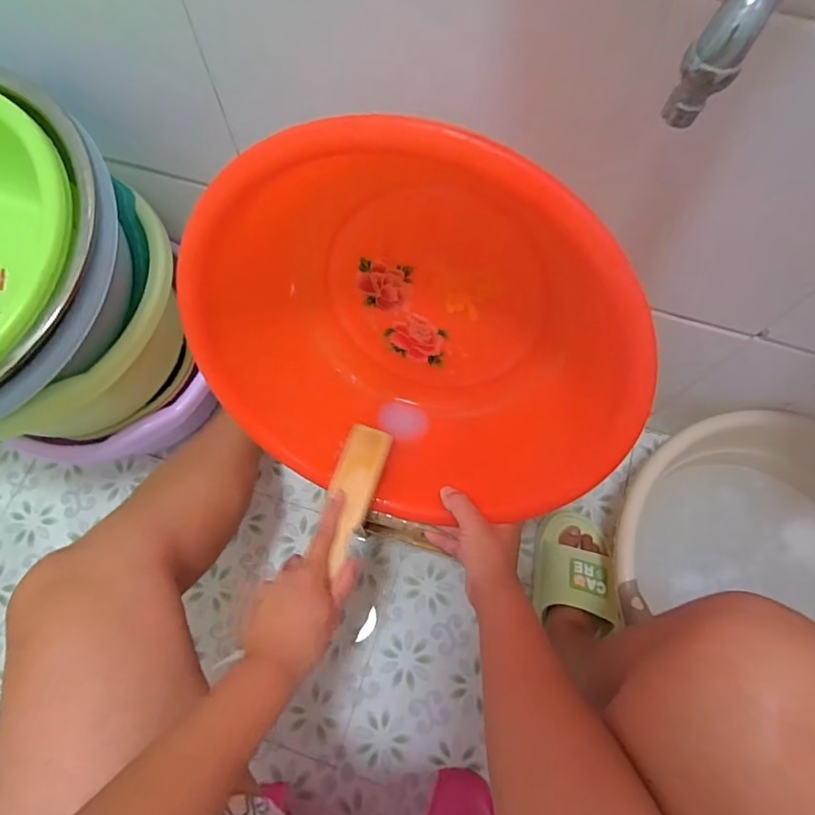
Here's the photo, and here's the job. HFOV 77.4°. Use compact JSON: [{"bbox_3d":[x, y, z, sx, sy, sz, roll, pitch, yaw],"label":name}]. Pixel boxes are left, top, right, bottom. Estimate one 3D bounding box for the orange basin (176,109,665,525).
[{"bbox_3d":[0.005,-0.053,0.456,0.357,0.371,0.145,18,53,4],"label":"orange basin"}]

